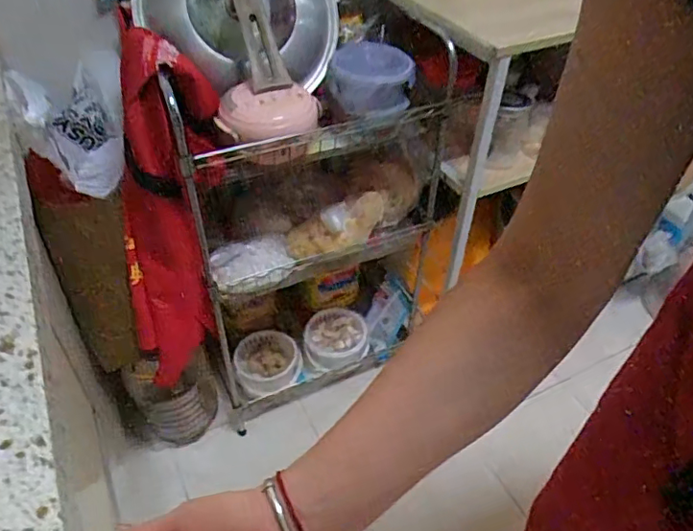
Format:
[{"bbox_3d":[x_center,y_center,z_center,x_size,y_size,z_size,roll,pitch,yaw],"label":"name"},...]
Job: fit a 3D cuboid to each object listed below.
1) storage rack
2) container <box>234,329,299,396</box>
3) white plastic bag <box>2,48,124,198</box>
[{"bbox_3d":[-0.025,-0.039,1.065,0.501,0.703,0.213,-15,46,-18],"label":"storage rack"},{"bbox_3d":[-0.176,0.226,1.254,0.144,0.078,0.138,-12,45,-15],"label":"container"},{"bbox_3d":[-0.405,-0.217,0.828,0.114,0.165,0.200,-4,44,-8],"label":"white plastic bag"}]

